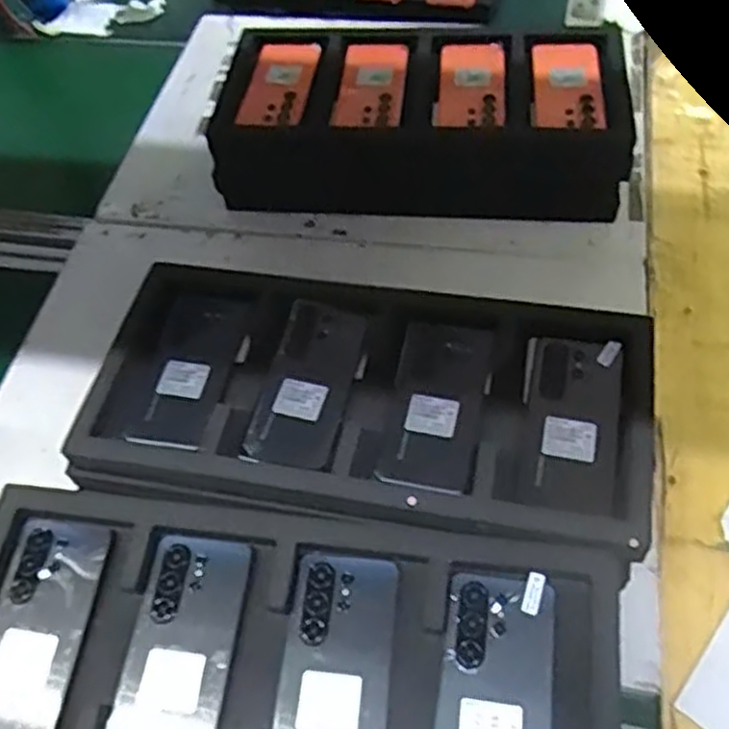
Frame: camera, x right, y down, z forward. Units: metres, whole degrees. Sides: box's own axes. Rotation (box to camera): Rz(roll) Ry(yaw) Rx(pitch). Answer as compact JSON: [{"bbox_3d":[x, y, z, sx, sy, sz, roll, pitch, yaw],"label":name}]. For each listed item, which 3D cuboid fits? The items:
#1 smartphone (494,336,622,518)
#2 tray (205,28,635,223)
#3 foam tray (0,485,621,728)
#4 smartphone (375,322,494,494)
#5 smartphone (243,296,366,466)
[{"bbox_3d":[0.166,0.045,0.626,0.085,0.008,0.164,9,58,11],"label":"smartphone"},{"bbox_3d":[0.070,-0.302,0.950,0.481,0.126,0.233,3,57,7],"label":"tray"},{"bbox_3d":[-0.074,0.226,0.530,0.483,0.027,0.210,8,57,10],"label":"foam tray"},{"bbox_3d":[0.063,0.033,0.645,0.076,0.007,0.159,8,58,11],"label":"smartphone"},{"bbox_3d":[-0.049,0.015,0.672,0.073,0.008,0.165,9,58,11],"label":"smartphone"}]

